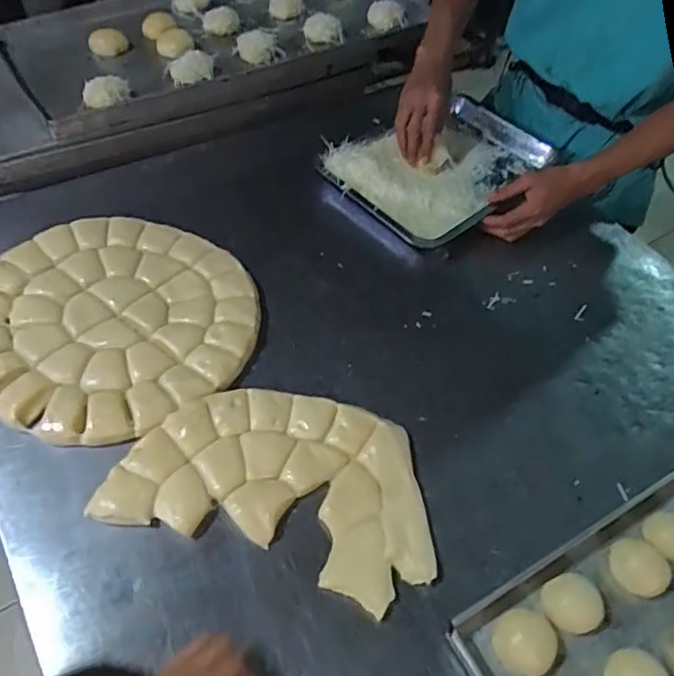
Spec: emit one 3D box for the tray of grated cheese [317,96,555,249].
[{"bbox_3d":[0.175,-0.273,0.904,0.365,0.047,0.236,-27,60,-24],"label":"tray of grated cheese"}]

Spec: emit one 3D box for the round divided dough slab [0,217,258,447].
[{"bbox_3d":[-0.261,-0.028,0.678,0.312,0.038,0.306,3,53,-4],"label":"round divided dough slab"}]

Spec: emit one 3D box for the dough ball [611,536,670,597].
[{"bbox_3d":[0.282,0.217,0.542,0.043,0.028,0.051,-21,56,-16],"label":"dough ball"}]

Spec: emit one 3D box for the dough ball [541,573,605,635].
[{"bbox_3d":[0.211,0.240,0.519,0.051,0.027,0.048,1,53,-1],"label":"dough ball"}]

